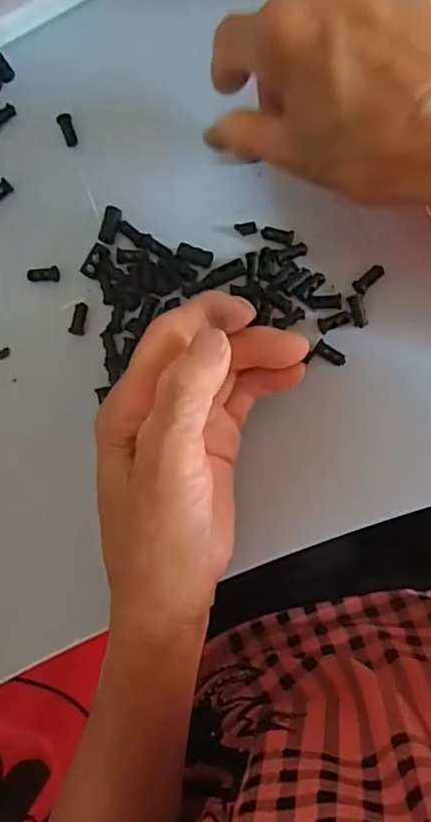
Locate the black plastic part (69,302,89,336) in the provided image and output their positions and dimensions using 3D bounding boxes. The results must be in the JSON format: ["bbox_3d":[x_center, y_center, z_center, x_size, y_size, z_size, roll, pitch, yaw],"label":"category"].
[{"bbox_3d":[-0.072,-0.049,0.306,0.007,0.005,0.018,8,85,7],"label":"black plastic part"}]

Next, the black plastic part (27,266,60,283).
[{"bbox_3d":[-0.092,-0.073,0.311,0.017,0.005,0.007,-1,84,6],"label":"black plastic part"}]

